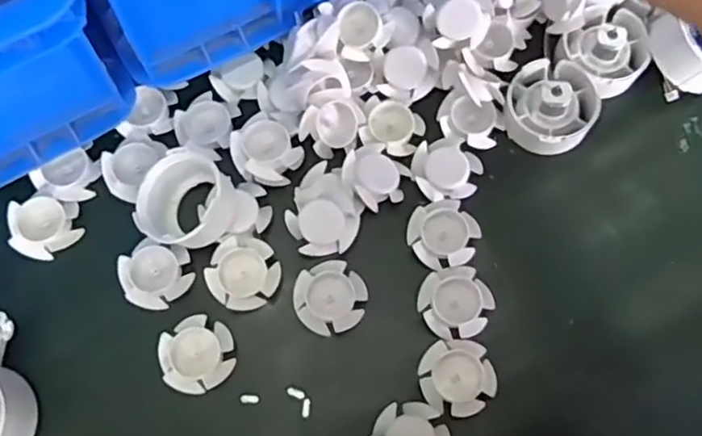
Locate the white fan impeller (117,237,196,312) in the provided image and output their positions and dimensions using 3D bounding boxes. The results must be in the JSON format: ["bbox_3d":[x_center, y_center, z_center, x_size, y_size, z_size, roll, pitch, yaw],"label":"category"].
[{"bbox_3d":[-0.113,0.031,0.370,0.040,0.012,0.040,0,73,-1],"label":"white fan impeller"}]

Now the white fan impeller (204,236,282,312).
[{"bbox_3d":[-0.062,0.031,0.367,0.039,0.012,0.041,0,73,-1],"label":"white fan impeller"}]

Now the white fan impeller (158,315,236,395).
[{"bbox_3d":[-0.086,0.076,0.355,0.039,0.009,0.040,0,73,-1],"label":"white fan impeller"}]

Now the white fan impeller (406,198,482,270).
[{"bbox_3d":[0.055,0.010,0.376,0.039,0.010,0.038,0,73,-1],"label":"white fan impeller"}]

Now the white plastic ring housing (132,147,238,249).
[{"bbox_3d":[-0.095,-0.010,0.368,0.053,0.024,0.057,0,73,-1],"label":"white plastic ring housing"}]

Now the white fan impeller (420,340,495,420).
[{"bbox_3d":[0.058,0.088,0.353,0.039,0.013,0.040,0,73,-1],"label":"white fan impeller"}]

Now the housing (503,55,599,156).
[{"bbox_3d":[0.124,-0.070,0.391,0.054,0.025,0.057,0,73,-1],"label":"housing"}]

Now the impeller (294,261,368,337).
[{"bbox_3d":[-0.012,0.045,0.365,0.040,0.011,0.039,0,73,-1],"label":"impeller"}]

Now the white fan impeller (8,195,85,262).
[{"bbox_3d":[-0.180,0.006,0.377,0.038,0.012,0.036,-9,74,-4],"label":"white fan impeller"}]

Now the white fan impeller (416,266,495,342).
[{"bbox_3d":[0.060,0.048,0.366,0.039,0.011,0.040,-26,76,-9],"label":"white fan impeller"}]

